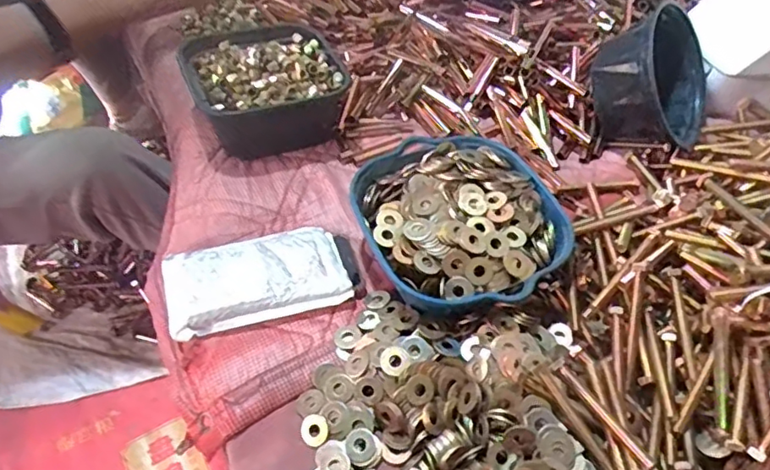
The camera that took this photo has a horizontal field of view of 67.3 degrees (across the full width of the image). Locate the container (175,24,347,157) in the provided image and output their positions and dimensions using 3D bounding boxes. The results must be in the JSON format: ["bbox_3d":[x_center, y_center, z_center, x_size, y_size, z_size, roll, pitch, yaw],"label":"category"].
[{"bbox_3d":[-0.135,-0.172,0.686,0.160,0.090,0.156,-21,55,-18],"label":"container"}]

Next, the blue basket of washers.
[{"bbox_3d":[0.072,-0.015,0.559,0.190,0.055,0.202,-13,53,-13],"label":"blue basket of washers"}]

